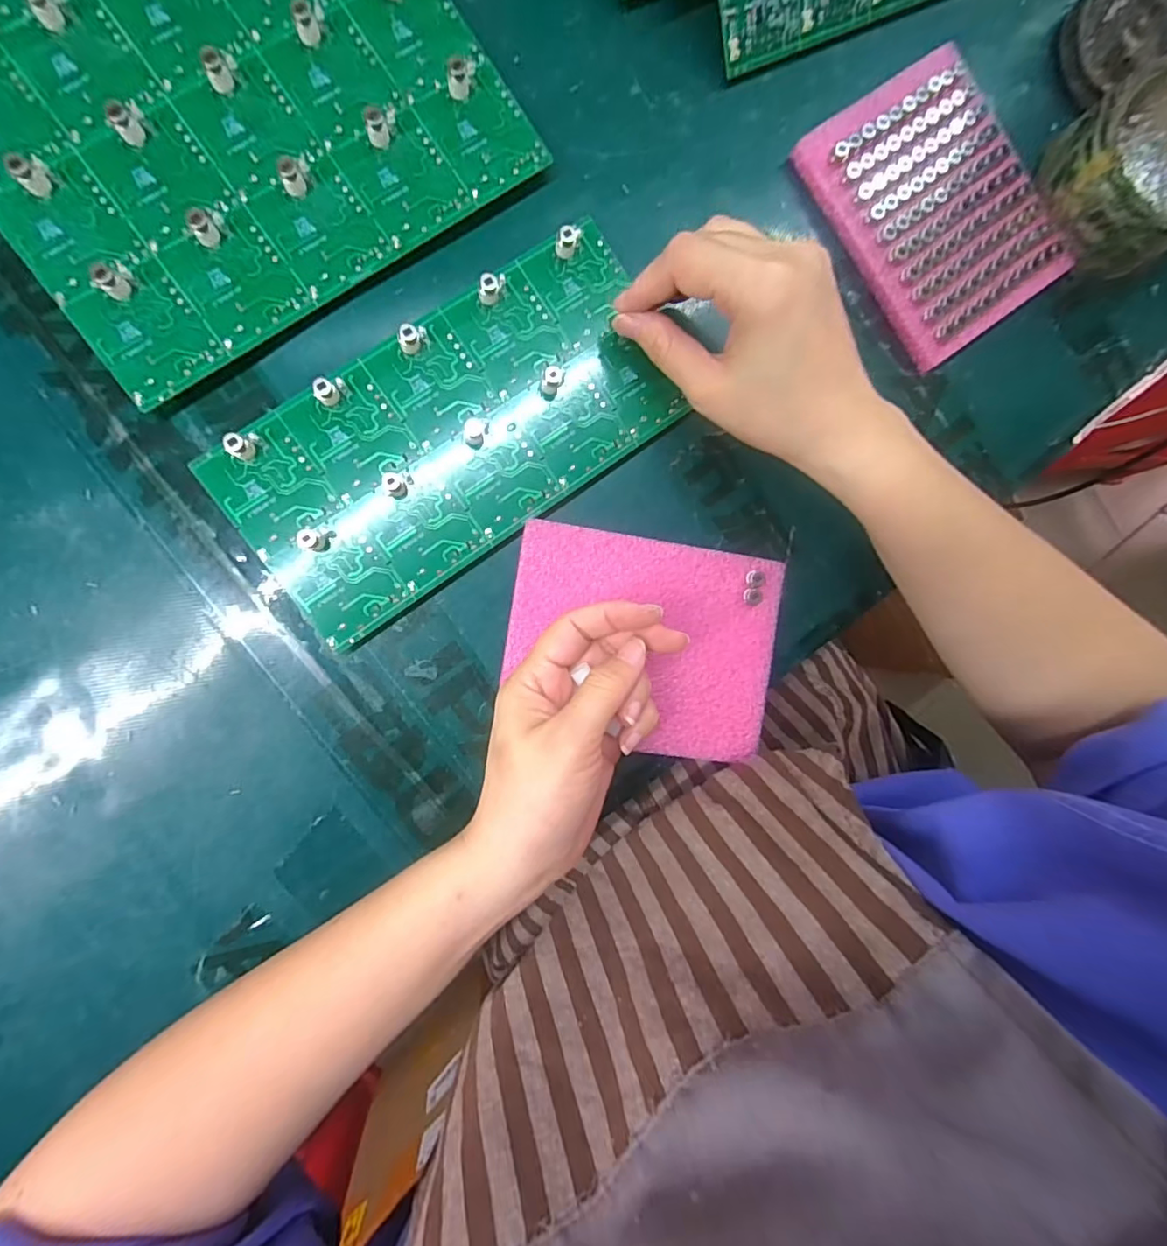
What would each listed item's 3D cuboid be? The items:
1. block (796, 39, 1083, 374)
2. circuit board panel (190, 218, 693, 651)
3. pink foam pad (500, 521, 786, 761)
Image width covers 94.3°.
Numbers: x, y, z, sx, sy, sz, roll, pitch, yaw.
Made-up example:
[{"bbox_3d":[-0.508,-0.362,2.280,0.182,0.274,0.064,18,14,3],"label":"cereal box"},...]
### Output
[{"bbox_3d":[0.195,-0.228,0.299,0.104,0.015,0.138,-38,98,-6],"label":"block"},{"bbox_3d":[-0.058,-0.092,0.260,0.217,0.013,0.103,-37,98,-7],"label":"circuit board panel"},{"bbox_3d":[0.033,0.011,0.281,0.141,0.006,0.108,9,92,-10],"label":"pink foam pad"}]

